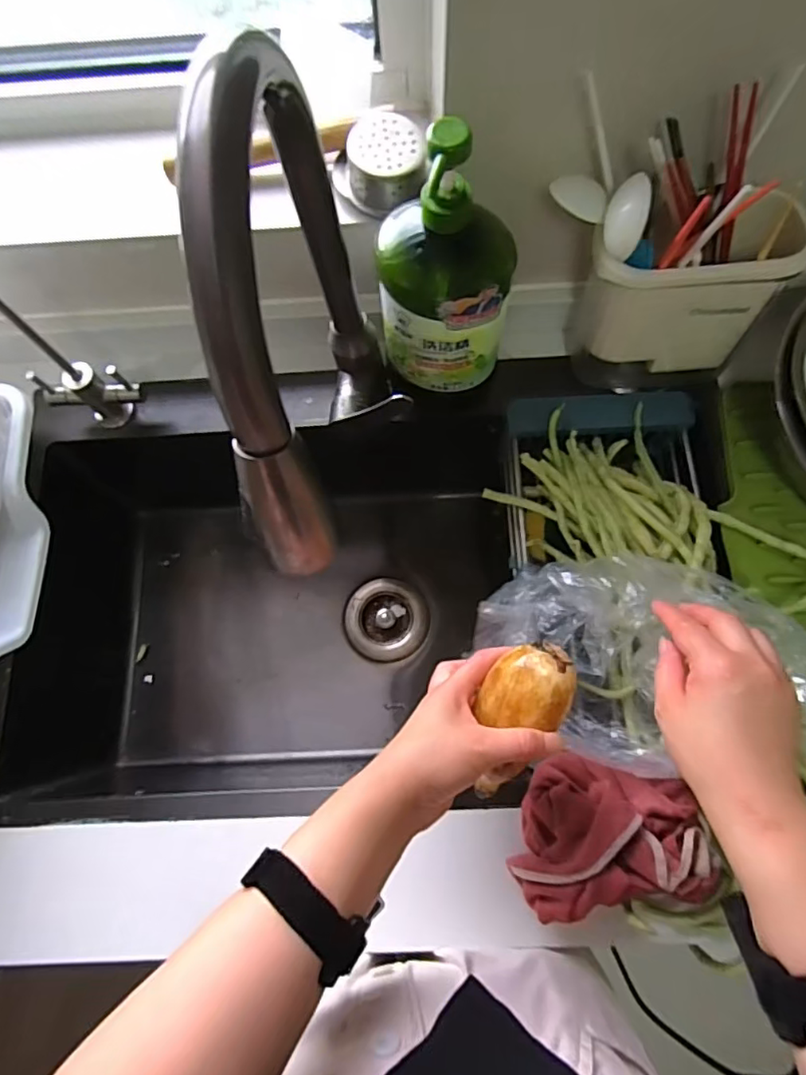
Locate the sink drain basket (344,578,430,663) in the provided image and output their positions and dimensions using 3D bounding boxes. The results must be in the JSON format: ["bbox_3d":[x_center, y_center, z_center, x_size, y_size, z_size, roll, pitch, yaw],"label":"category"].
[{"bbox_3d":[-0.021,0.111,0.764,0.108,0.044,0.108,0,73,1],"label":"sink drain basket"}]

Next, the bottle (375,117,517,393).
[{"bbox_3d":[0.033,-0.208,0.453,0.106,0.215,0.066,18,74,7],"label":"bottle"}]

